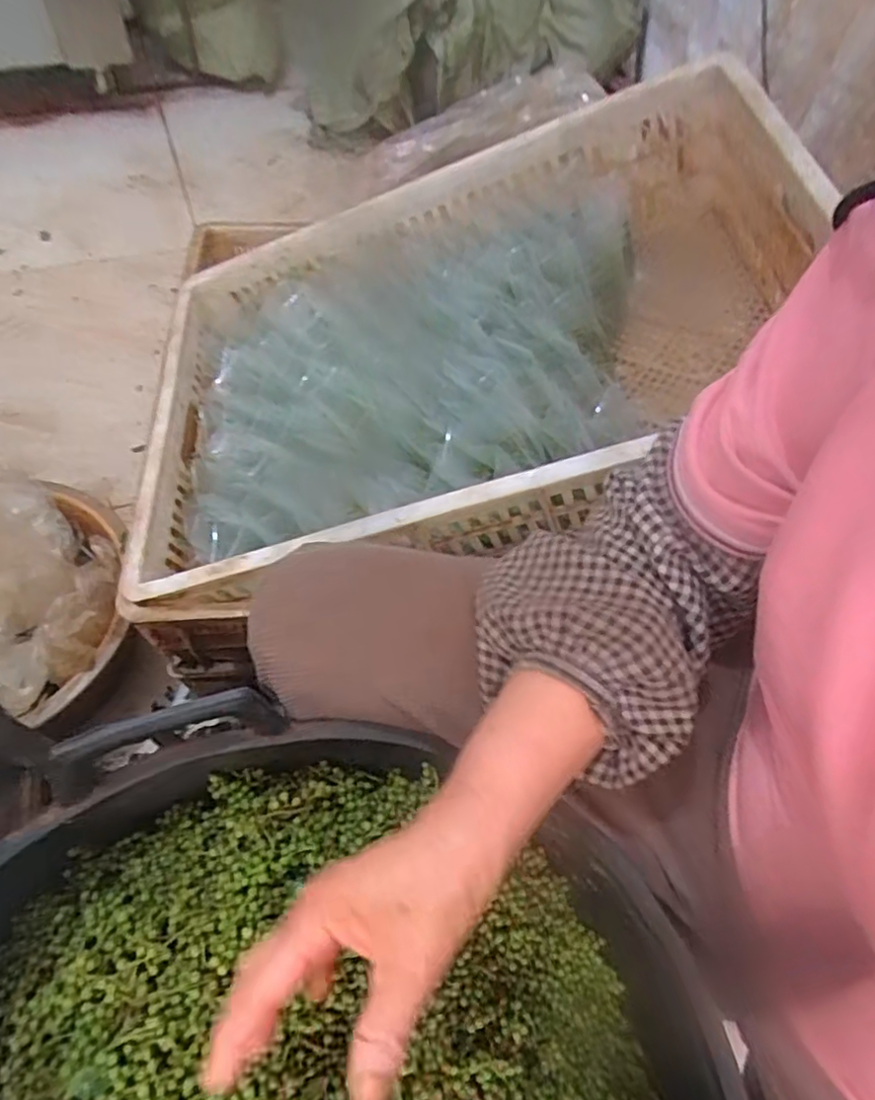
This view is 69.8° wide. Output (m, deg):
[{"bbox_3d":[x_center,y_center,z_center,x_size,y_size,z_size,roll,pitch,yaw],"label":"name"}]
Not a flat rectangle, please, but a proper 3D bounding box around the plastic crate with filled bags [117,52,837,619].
[{"bbox_3d":[0.031,-0.186,0.627,0.636,0.159,0.433,-15,58,11],"label":"plastic crate with filled bags"}]

